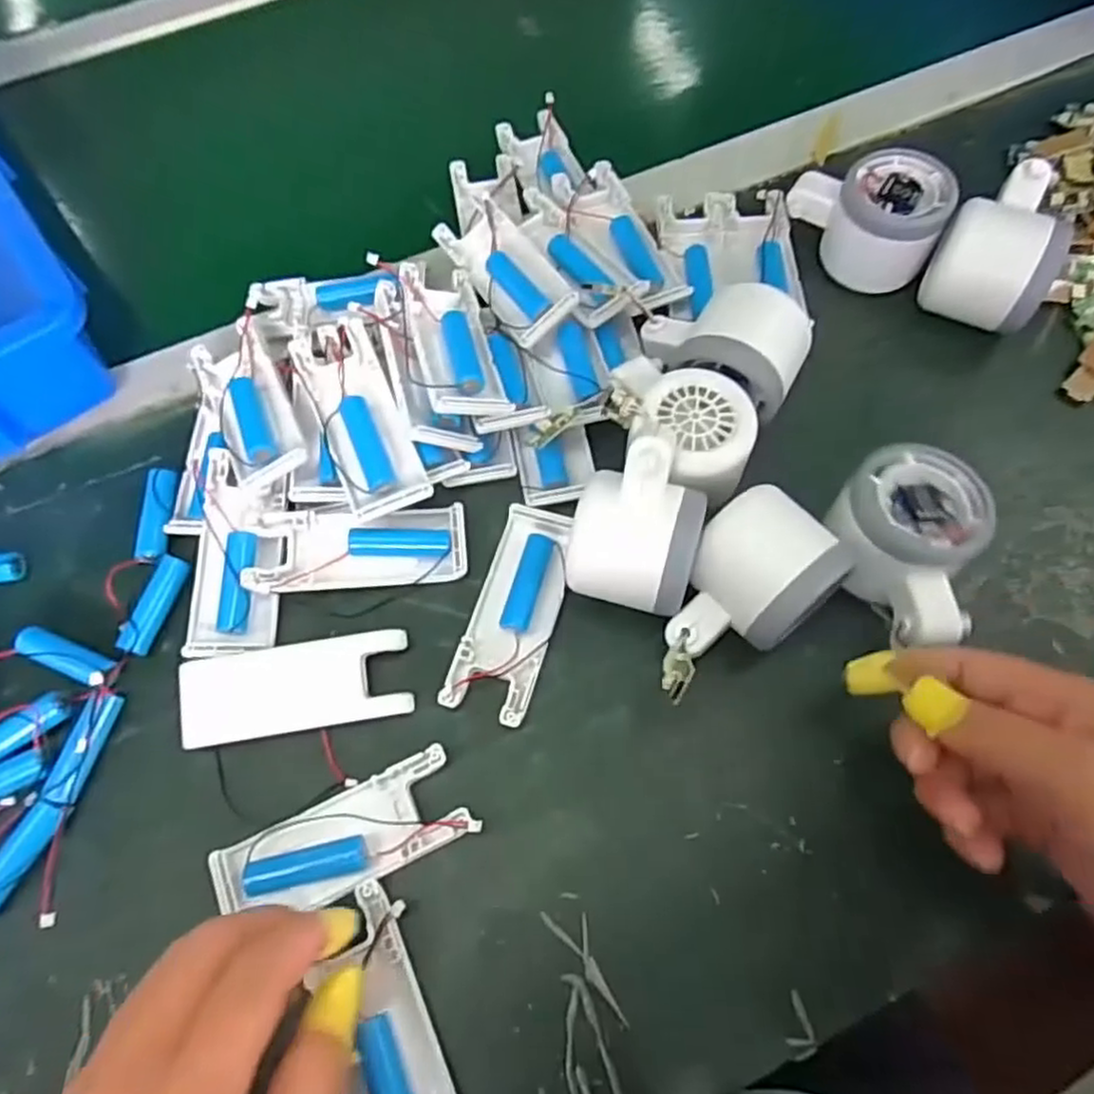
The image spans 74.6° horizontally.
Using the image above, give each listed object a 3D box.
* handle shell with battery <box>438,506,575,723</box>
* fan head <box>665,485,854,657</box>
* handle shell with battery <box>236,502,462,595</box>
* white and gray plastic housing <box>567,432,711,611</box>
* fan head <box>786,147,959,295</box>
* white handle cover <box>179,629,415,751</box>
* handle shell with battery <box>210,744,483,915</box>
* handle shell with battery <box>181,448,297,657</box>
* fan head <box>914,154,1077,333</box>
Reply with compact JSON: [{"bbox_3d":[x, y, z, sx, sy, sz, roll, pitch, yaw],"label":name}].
[{"bbox_3d":[-0.015,0.030,0.346,0.040,0.010,0.105,16,69,9],"label":"handle shell with battery"},{"bbox_3d":[0.088,0.019,0.322,0.060,0.045,0.080,42,75,18],"label":"fan head"},{"bbox_3d":[-0.092,-0.002,0.355,0.101,0.019,0.043,-8,67,-1],"label":"handle shell with battery"},{"bbox_3d":[0.040,-0.005,0.323,0.054,0.070,0.059,13,68,8],"label":"white and gray plastic housing"},{"bbox_3d":[0.179,-0.187,0.410,0.080,0.049,0.060,17,69,10],"label":"fan head"},{"bbox_3d":[-0.116,0.066,0.333,0.102,0.012,0.039,-10,67,-2],"label":"white handle cover"},{"bbox_3d":[-0.087,0.125,0.307,0.105,0.014,0.040,-24,68,-7],"label":"handle shell with battery"},{"bbox_3d":[-0.149,0.003,0.353,0.045,0.016,0.099,-1,67,2],"label":"handle shell with battery"},{"bbox_3d":[0.244,-0.158,0.391,0.059,0.057,0.070,32,72,15],"label":"fan head"}]

